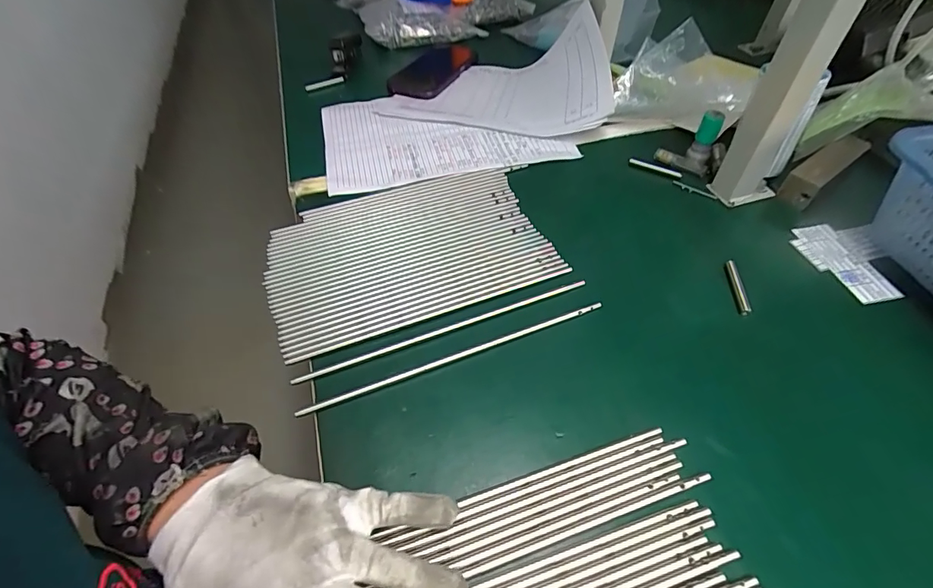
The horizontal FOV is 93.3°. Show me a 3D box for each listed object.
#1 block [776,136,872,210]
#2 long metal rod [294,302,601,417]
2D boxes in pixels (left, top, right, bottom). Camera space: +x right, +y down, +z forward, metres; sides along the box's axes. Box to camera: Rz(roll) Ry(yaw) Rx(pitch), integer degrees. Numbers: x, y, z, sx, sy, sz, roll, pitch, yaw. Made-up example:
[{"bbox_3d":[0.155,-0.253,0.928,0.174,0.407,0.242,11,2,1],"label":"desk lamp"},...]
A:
[{"bbox_3d":[0.378,-0.130,0.468,0.115,0.034,0.031,-30,56,-23],"label":"block"},{"bbox_3d":[-0.004,0.047,0.342,0.248,0.008,0.005,-18,52,-15],"label":"long metal rod"}]

